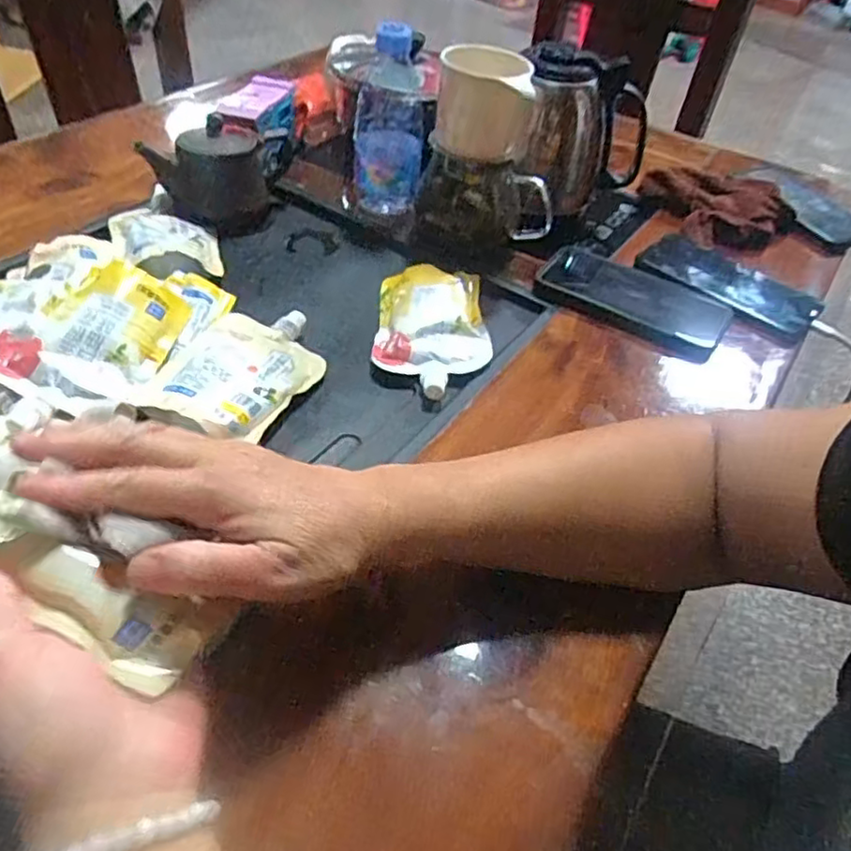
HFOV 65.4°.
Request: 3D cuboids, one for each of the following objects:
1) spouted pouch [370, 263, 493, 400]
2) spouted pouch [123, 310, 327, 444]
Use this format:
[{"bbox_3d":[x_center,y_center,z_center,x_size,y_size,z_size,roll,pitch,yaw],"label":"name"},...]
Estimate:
[{"bbox_3d":[0.006,-0.076,0.533,0.090,0.028,0.141,6,46,-2],"label":"spouted pouch"},{"bbox_3d":[-0.132,-0.041,0.480,0.085,0.040,0.139,21,47,12],"label":"spouted pouch"}]

